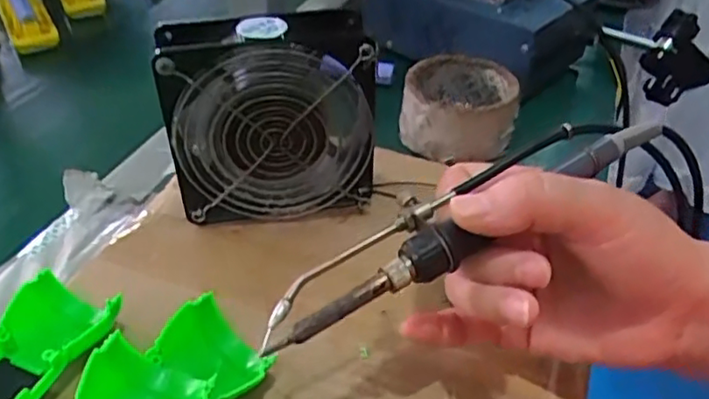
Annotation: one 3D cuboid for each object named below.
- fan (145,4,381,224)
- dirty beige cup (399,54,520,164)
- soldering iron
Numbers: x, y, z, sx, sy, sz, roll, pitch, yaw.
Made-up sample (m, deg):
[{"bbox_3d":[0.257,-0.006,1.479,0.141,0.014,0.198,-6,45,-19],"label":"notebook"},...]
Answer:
[{"bbox_3d":[-0.050,-0.046,0.378,0.119,0.126,0.048,-3,40,-5],"label":"fan"},{"bbox_3d":[0.080,-0.069,0.485,0.086,0.055,0.081,6,40,7],"label":"dirty beige cup"},{"bbox_3d":[0.050,0.004,0.270,0.205,0.014,0.030,-29,47,-19],"label":"soldering iron"}]

